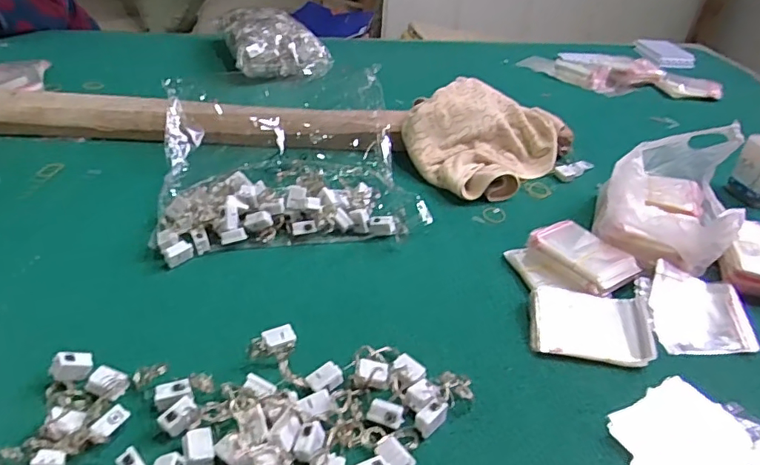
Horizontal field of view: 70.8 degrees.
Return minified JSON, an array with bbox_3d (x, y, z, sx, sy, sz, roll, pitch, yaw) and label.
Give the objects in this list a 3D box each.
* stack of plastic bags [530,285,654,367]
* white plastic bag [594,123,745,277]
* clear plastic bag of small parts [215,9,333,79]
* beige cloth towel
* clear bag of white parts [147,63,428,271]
[{"bbox_3d":[0.206,0.091,0.520,0.113,0.025,0.076,11,37,8],"label":"stack of plastic bags"},{"bbox_3d":[0.349,-0.049,0.630,0.136,0.146,0.190,26,41,25],"label":"white plastic bag"},{"bbox_3d":[-0.215,-0.388,1.071,0.177,0.080,0.238,-11,39,-21],"label":"clear plastic bag of small parts"},{"bbox_3d":[0.154,-0.145,0.790,0.191,0.080,0.242,33,45,32],"label":"beige cloth towel"},{"bbox_3d":[-0.128,-0.111,0.713,0.311,0.074,0.353,-5,38,-14],"label":"clear bag of white parts"}]

